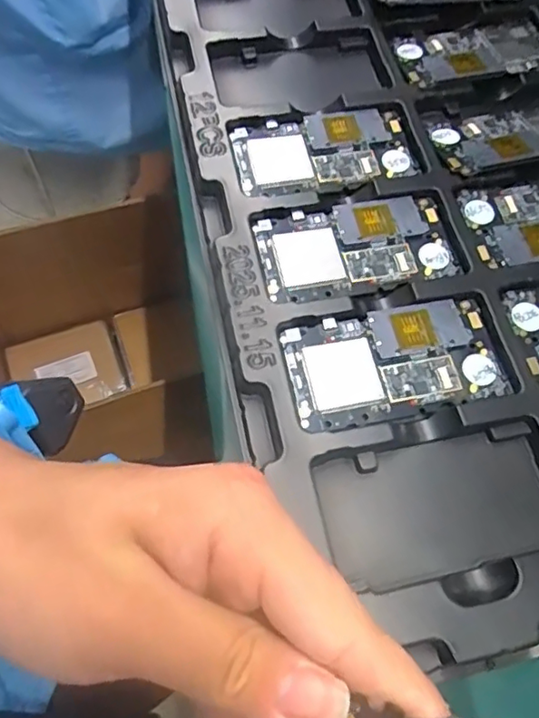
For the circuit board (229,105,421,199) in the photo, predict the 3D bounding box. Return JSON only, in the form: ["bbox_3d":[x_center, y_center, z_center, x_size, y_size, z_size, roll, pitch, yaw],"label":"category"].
[{"bbox_3d":[0.039,-0.152,0.408,0.128,0.006,0.069,-11,66,-6],"label":"circuit board"}]

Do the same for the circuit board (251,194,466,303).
[{"bbox_3d":[0.057,-0.075,0.376,0.127,0.009,0.070,-12,66,-7],"label":"circuit board"}]

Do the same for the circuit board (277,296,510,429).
[{"bbox_3d":[0.075,0.001,0.341,0.126,0.005,0.070,-11,66,-6],"label":"circuit board"}]

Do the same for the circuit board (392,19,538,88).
[{"bbox_3d":[0.164,-0.245,0.453,0.125,0.007,0.062,-12,66,-7],"label":"circuit board"}]

